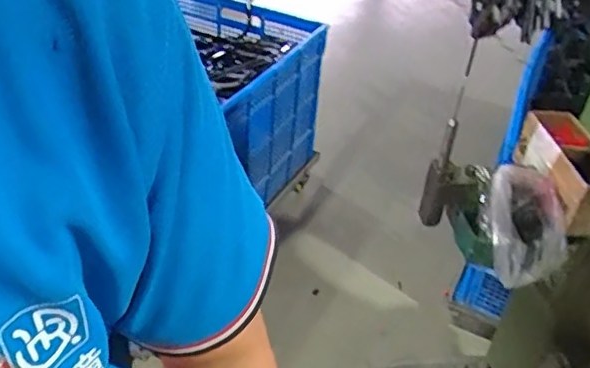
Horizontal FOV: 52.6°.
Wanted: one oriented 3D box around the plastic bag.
[{"bbox_3d":[0.336,0.066,0.916,0.113,0.125,0.142,-9,40,-17],"label":"plastic bag"}]

